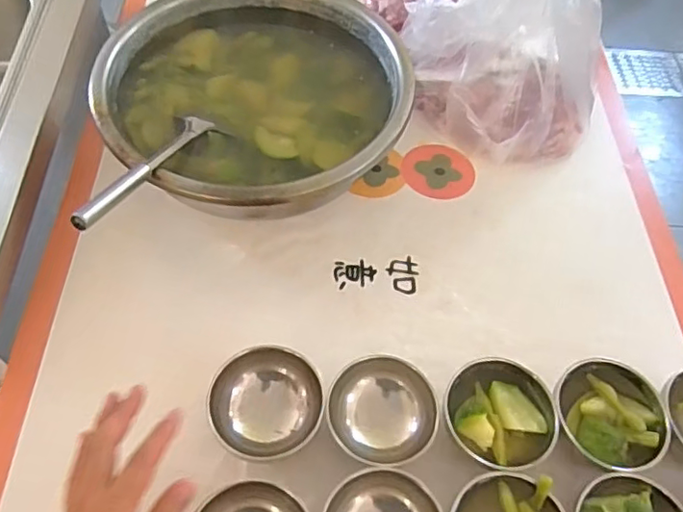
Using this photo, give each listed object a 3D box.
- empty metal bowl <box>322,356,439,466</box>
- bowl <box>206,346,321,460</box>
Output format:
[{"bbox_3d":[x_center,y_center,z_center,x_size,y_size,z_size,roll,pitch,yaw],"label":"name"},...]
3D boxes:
[{"bbox_3d":[0.039,0.155,0.574,0.103,0.052,0.099,1,59,-2],"label":"empty metal bowl"},{"bbox_3d":[-0.073,0.147,0.569,0.105,0.064,0.100,1,59,-2],"label":"bowl"}]

